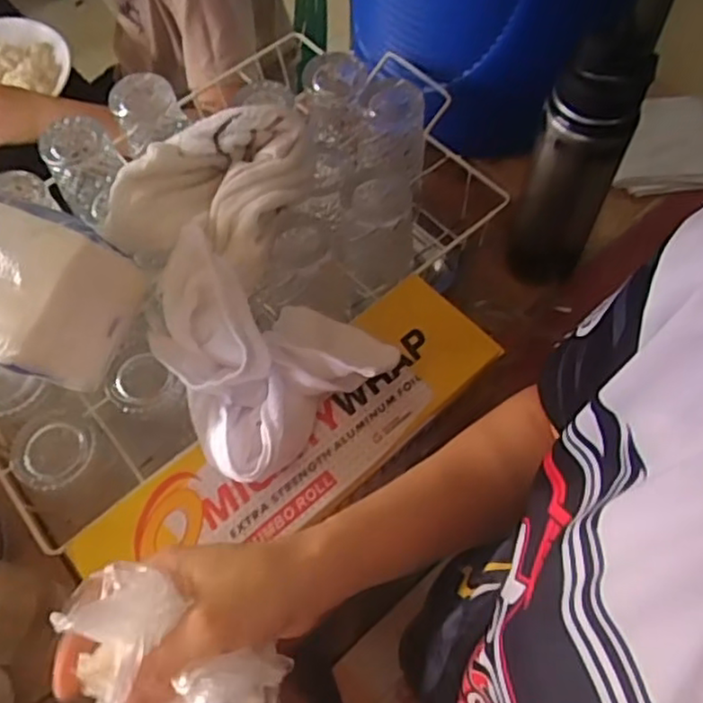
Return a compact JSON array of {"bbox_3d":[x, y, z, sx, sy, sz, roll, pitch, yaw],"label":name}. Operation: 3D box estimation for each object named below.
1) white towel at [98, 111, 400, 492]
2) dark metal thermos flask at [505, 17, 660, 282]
[{"bbox_3d":[-0.072,-0.050,0.519,0.174,0.101,0.259,-24,64,-10],"label":"white towel"},{"bbox_3d":[0.194,-0.155,0.595,0.069,0.253,0.056,25,65,14],"label":"dark metal thermos flask"}]

